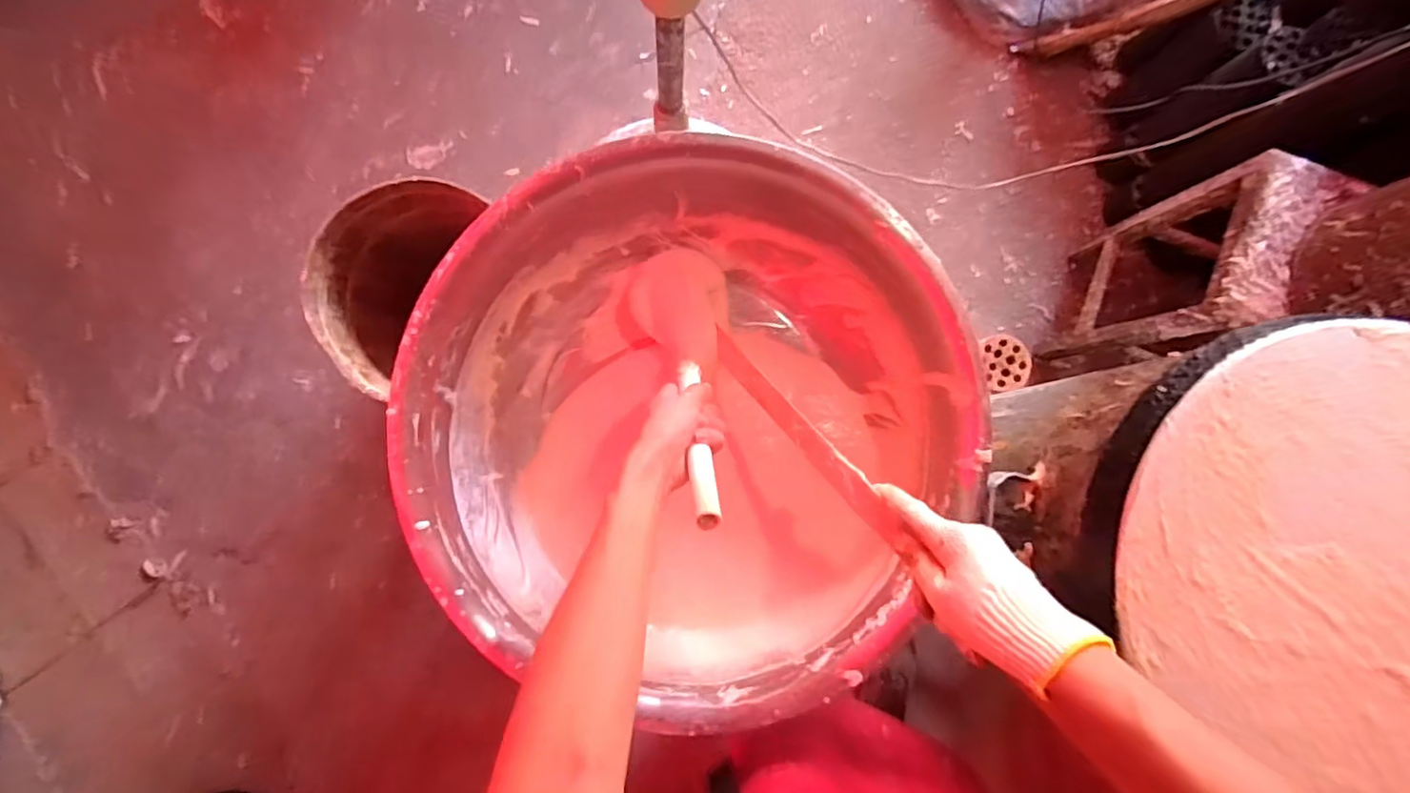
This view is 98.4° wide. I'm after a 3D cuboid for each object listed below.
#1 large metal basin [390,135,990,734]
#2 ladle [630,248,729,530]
[{"bbox_3d":[-0.006,0.036,0.596,0.472,0.179,0.485,0,83,-2],"label":"large metal basin"},{"bbox_3d":[-0.014,-0.010,0.559,0.095,0.084,0.303,-5,47,-3],"label":"ladle"}]

